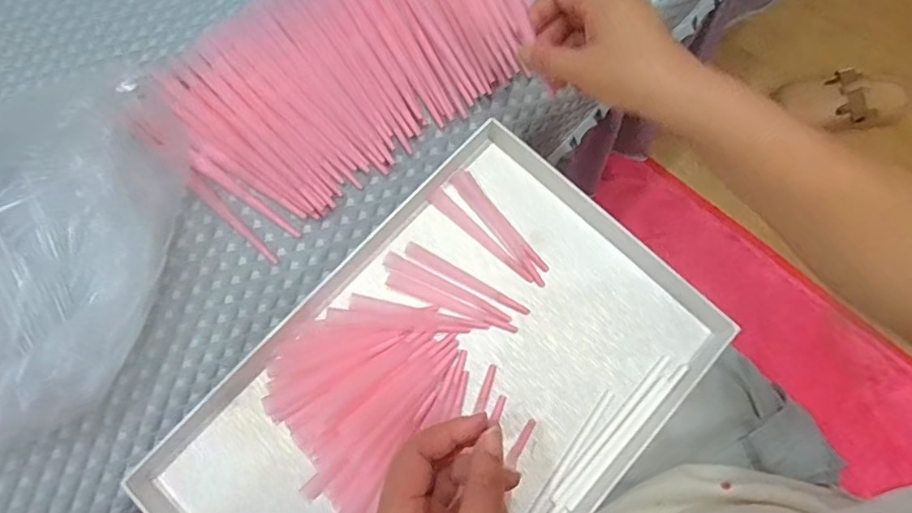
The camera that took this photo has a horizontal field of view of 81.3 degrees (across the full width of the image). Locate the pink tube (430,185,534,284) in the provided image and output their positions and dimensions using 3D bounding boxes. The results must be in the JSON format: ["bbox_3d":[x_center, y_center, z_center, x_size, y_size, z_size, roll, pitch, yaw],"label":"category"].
[{"bbox_3d":[0.021,-0.018,0.428,0.107,0.007,0.012,41,80,9],"label":"pink tube"}]

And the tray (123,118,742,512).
[{"bbox_3d":[-0.010,0.108,0.398,0.256,0.047,0.386,43,80,9],"label":"tray"}]

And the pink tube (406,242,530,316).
[{"bbox_3d":[0.009,0.017,0.421,0.108,0.004,0.011,28,78,6],"label":"pink tube"}]

